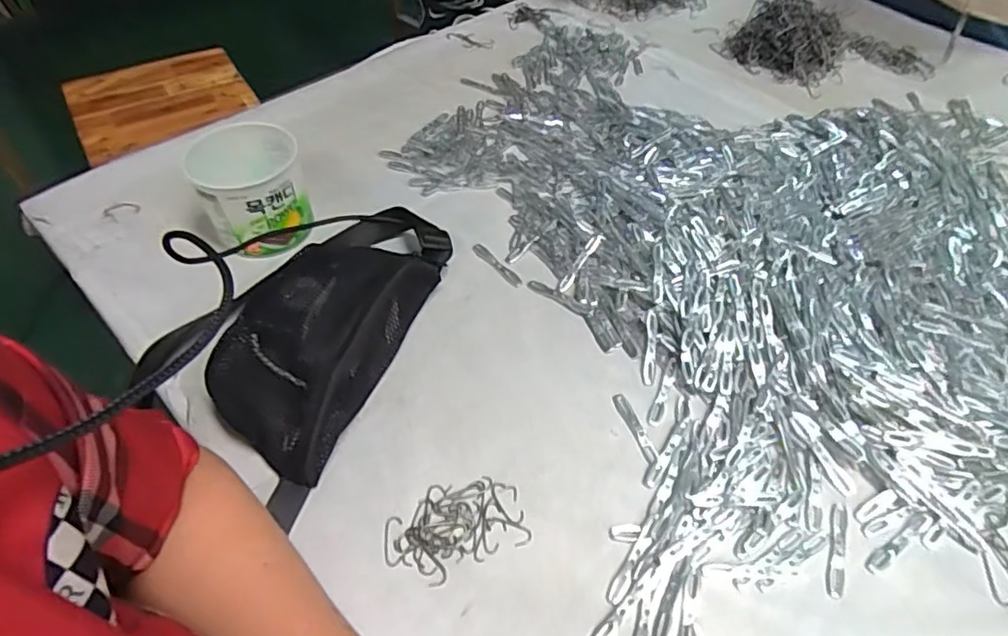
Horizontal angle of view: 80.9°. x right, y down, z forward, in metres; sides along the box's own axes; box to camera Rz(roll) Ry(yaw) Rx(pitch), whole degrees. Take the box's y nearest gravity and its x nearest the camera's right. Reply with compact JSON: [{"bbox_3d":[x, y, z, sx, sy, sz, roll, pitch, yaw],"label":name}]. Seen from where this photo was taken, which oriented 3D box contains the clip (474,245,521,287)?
[{"bbox_3d":[-0.006,-0.052,0.586,0.066,0.007,0.013,38,57,25],"label":"clip"}]

